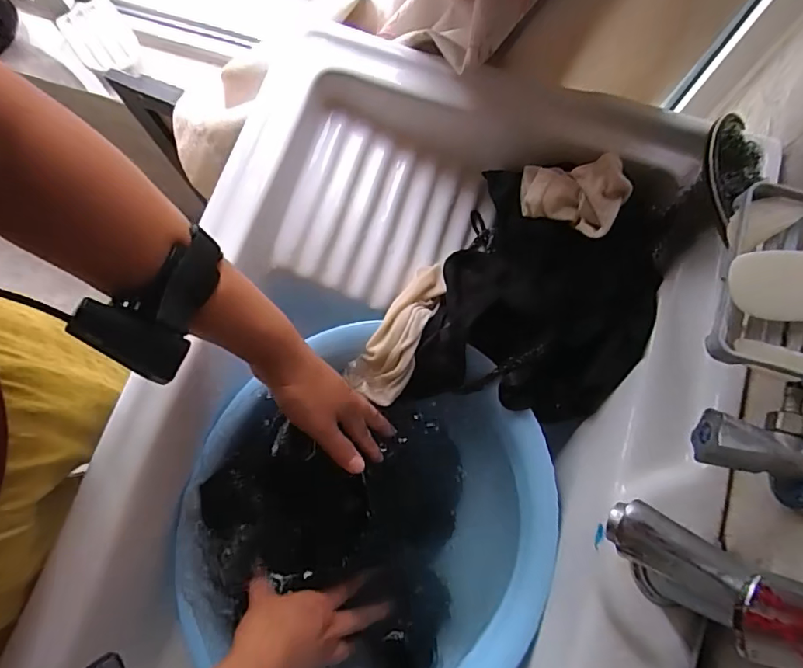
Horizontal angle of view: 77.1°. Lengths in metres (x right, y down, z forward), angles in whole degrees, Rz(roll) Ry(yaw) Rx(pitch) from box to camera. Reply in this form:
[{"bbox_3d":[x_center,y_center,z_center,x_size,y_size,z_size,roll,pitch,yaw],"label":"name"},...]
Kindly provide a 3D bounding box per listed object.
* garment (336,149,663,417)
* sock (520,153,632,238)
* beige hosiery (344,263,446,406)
[{"bbox_3d":[0.112,-0.035,0.487,0.230,0.122,0.256,22,77,5],"label":"garment"},{"bbox_3d":[0.159,-0.136,0.470,0.092,0.064,0.055,28,78,6],"label":"sock"},{"bbox_3d":[0.001,-0.005,0.521,0.056,0.030,0.153,28,83,6],"label":"beige hosiery"}]

